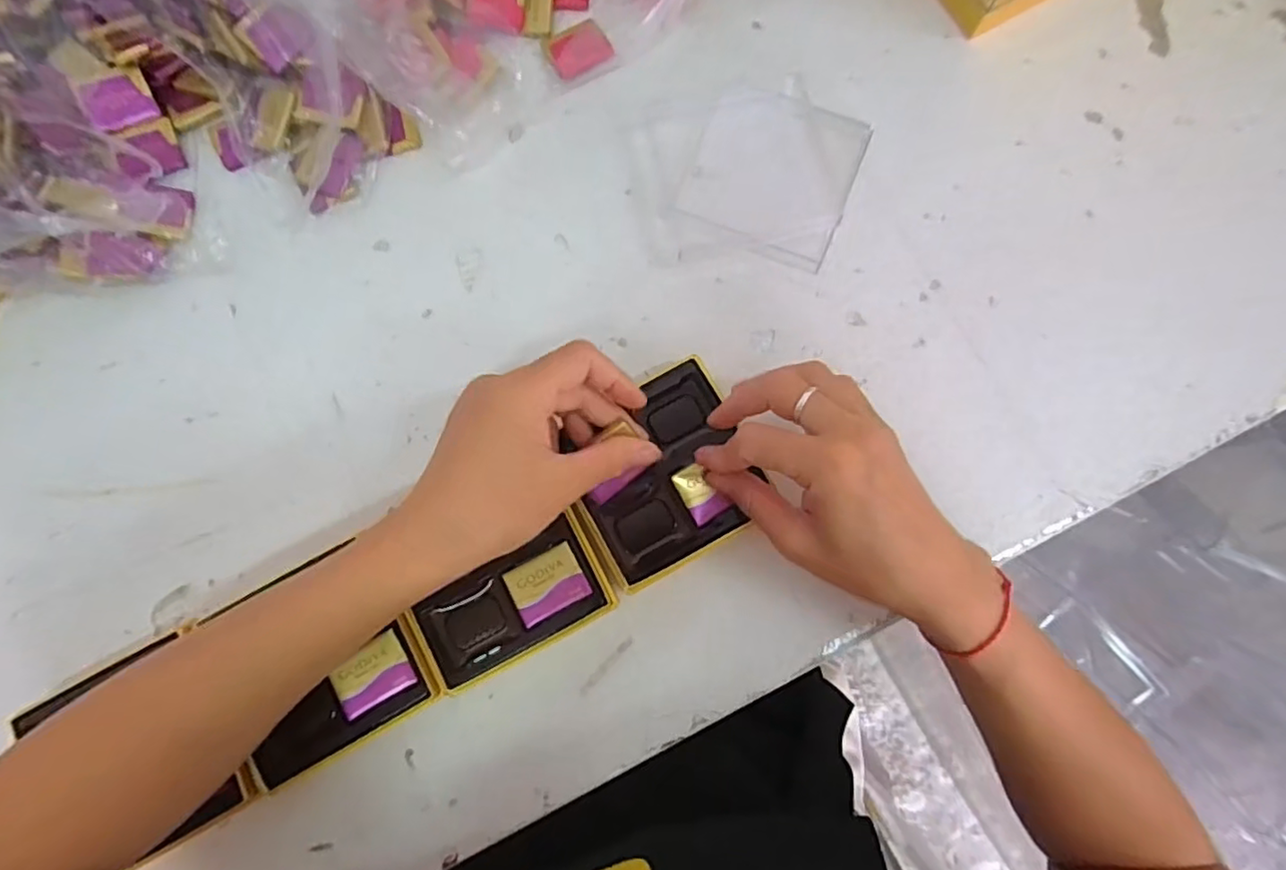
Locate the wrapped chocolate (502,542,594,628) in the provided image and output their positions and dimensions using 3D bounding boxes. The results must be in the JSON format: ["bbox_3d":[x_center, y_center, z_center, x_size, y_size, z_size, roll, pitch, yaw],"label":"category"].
[{"bbox_3d":[-0.050,0.078,0.327,0.038,0.004,0.030,-27,81,-4],"label":"wrapped chocolate"}]

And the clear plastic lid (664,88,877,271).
[{"bbox_3d":[0.079,-0.160,0.384,0.096,0.015,0.096,23,82,4],"label":"clear plastic lid"}]

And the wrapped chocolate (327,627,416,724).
[{"bbox_3d":[-0.138,0.124,0.319,0.039,0.004,0.027,-30,81,-4],"label":"wrapped chocolate"}]

